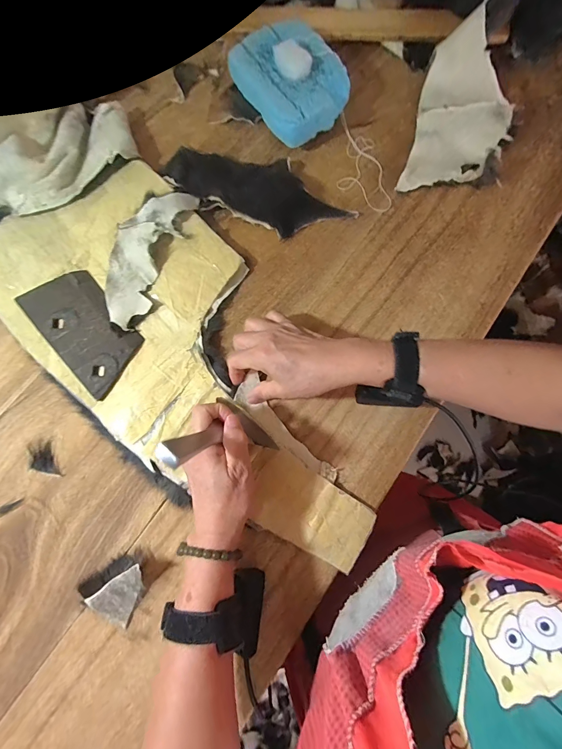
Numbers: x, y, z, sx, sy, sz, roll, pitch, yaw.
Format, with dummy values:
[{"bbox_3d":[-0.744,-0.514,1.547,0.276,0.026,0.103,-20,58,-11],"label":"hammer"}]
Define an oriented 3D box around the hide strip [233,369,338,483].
[{"bbox_3d":[0.003,0.069,0.390,0.038,0.009,0.156,-38,80,-11],"label":"hide strip"}]

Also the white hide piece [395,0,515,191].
[{"bbox_3d":[0.266,-0.379,0.468,0.129,0.067,0.255,16,77,3],"label":"white hide piece"}]

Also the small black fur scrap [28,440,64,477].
[{"bbox_3d":[-0.276,0.103,0.379,0.026,0.011,0.044,-27,79,-7],"label":"small black fur scrap"}]

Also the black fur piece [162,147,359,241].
[{"bbox_3d":[-0.030,-0.258,0.457,0.255,0.032,0.095,21,78,4],"label":"black fur piece"}]

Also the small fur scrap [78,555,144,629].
[{"bbox_3d":[-0.171,0.231,0.348,0.058,0.018,0.060,0,77,-1],"label":"small fur scrap"}]

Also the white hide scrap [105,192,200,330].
[{"bbox_3d":[-0.179,-0.160,0.423,0.074,0.030,0.197,20,78,4],"label":"white hide scrap"}]

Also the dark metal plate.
[{"bbox_3d":[-0.248,-0.061,0.414,0.088,0.005,0.168,-41,81,-9],"label":"dark metal plate"}]

